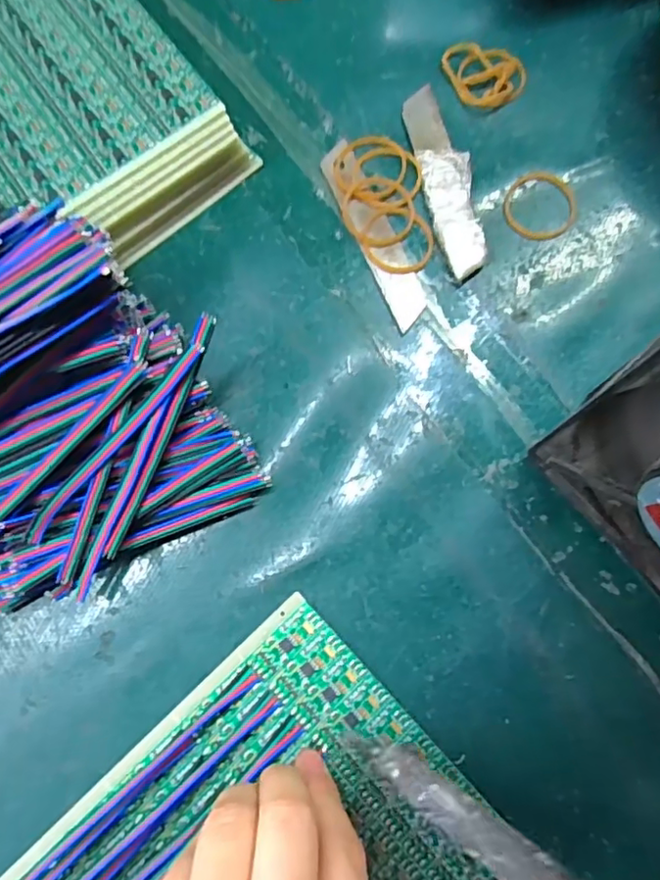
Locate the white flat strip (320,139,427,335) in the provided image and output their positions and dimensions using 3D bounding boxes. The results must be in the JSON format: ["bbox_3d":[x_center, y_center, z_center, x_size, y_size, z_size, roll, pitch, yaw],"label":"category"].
[{"bbox_3d":[0.020,-0.095,0.265,0.018,0.004,0.096,-23,77,-4],"label":"white flat strip"}]

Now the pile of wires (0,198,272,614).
[{"bbox_3d":[-0.106,-0.006,0.211,0.123,0.071,0.125,-36,79,-7],"label":"pile of wires"}]

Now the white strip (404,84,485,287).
[{"bbox_3d":[0.053,-0.120,0.268,0.021,0.008,0.099,-10,77,-1],"label":"white strip"}]

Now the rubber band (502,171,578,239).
[{"bbox_3d":[0.096,-0.107,0.267,0.033,0.004,0.033,0,77,1],"label":"rubber band"}]

